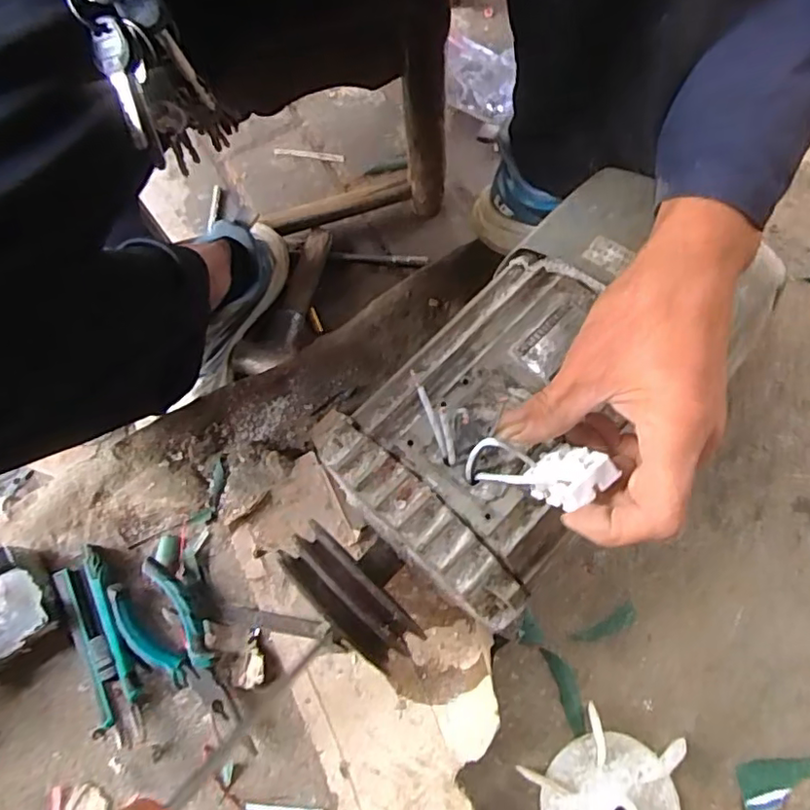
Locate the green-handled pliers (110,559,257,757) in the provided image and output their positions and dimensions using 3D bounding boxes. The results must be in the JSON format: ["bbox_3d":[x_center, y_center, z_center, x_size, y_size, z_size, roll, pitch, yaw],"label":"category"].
[{"bbox_3d":[-0.165,0.193,0.451,0.050,0.024,0.155,-35,77,-8],"label":"green-handled pliers"}]

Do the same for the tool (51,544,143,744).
[{"bbox_3d":[-0.232,0.184,0.457,0.038,0.024,0.147,-20,75,-4],"label":"tool"}]

